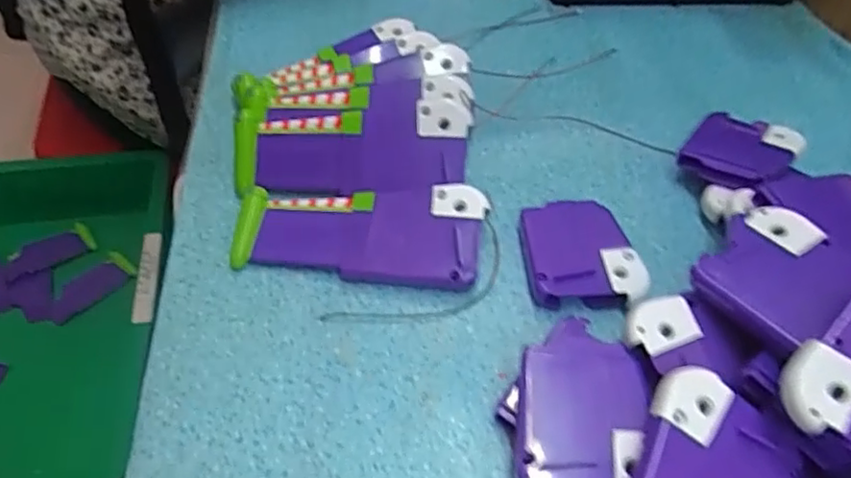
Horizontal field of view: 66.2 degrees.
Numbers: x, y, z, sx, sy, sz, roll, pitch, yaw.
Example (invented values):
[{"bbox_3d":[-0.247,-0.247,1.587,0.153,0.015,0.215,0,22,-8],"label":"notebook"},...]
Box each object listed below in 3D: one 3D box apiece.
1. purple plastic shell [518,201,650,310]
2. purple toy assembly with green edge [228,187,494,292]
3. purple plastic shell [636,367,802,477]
[{"bbox_3d":[0.073,0.008,0.309,0.053,0.014,0.063,0,49,-2],"label":"purple plastic shell"},{"bbox_3d":[-0.031,-0.005,0.313,0.114,0.022,0.048,8,50,5],"label":"purple toy assembly with green edge"},{"bbox_3d":[0.096,0.078,0.216,0.049,0.014,0.060,26,54,20],"label":"purple plastic shell"}]

